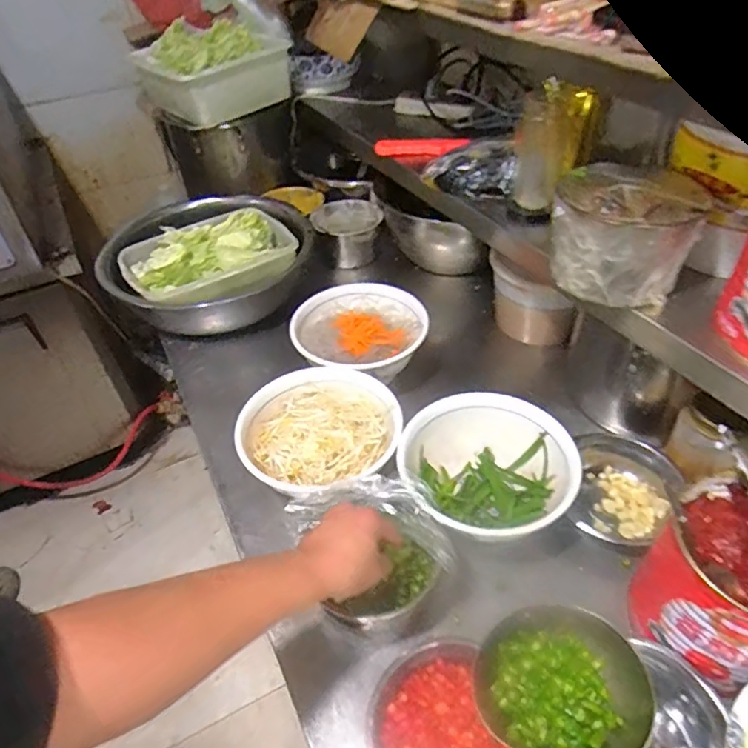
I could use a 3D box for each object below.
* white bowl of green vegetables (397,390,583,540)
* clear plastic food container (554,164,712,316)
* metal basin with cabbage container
[{"bbox_3d":[0.136,0.119,0.701,0.200,0.099,0.187,-2,43,2],"label":"white bowl of green vegetables"},{"bbox_3d":[0.289,-0.159,0.651,0.157,0.115,0.133,21,48,25],"label":"clear plastic food container"},{"bbox_3d":[-0.326,-0.223,1.111,0.382,0.114,0.348,-2,43,2],"label":"metal basin with cabbage container"}]

